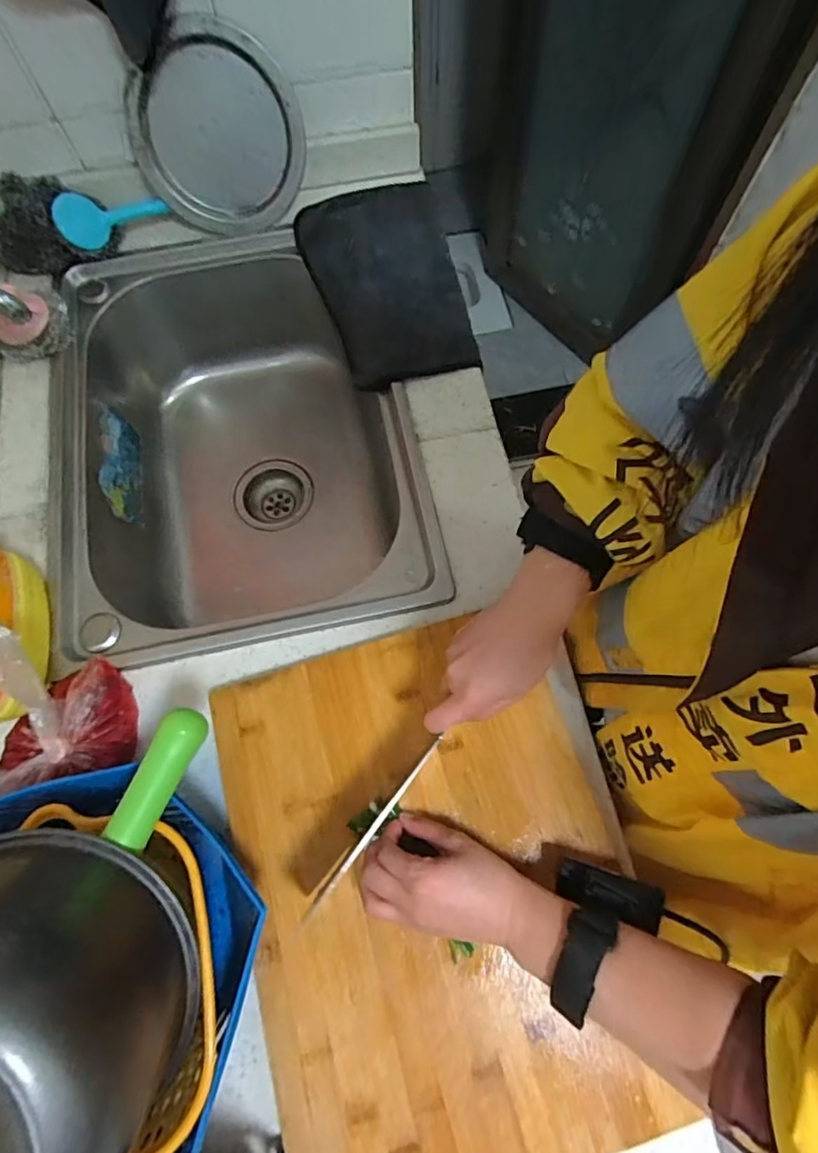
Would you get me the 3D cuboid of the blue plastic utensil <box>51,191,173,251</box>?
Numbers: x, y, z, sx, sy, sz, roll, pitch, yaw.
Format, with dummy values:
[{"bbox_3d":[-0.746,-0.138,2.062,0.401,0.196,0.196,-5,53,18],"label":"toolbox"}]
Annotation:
[{"bbox_3d":[-0.350,-0.423,0.631,0.115,0.054,0.020,-34,32,-14],"label":"blue plastic utensil"}]

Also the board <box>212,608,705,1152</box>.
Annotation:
[{"bbox_3d":[0.026,0.223,0.425,0.297,0.024,0.378,-15,70,-4],"label":"board"}]

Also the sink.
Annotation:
[{"bbox_3d":[-0.196,-0.138,0.694,0.385,0.234,0.511,-12,69,-3],"label":"sink"}]

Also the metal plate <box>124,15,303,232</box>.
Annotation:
[{"bbox_3d":[-0.212,-0.492,0.611,0.181,0.184,0.015,5,48,-19],"label":"metal plate"}]

